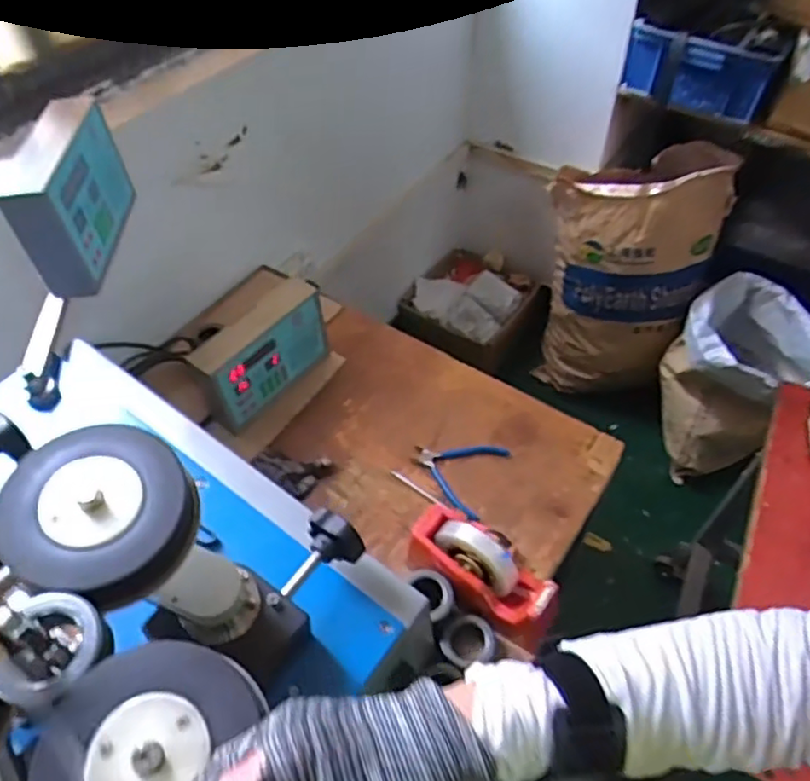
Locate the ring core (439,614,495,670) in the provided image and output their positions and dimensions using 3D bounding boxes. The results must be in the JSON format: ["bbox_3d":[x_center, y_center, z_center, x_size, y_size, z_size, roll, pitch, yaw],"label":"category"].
[{"bbox_3d":[0.079,0.319,0.820,0.067,0.027,0.058,-7,52,-5],"label":"ring core"}]

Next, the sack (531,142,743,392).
[{"bbox_3d":[0.574,-0.294,1.715,0.382,0.658,0.278,27,57,20],"label":"sack"}]

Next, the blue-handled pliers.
[{"bbox_3d":[0.074,0.124,1.004,0.136,0.016,0.138,21,55,17],"label":"blue-handled pliers"}]

